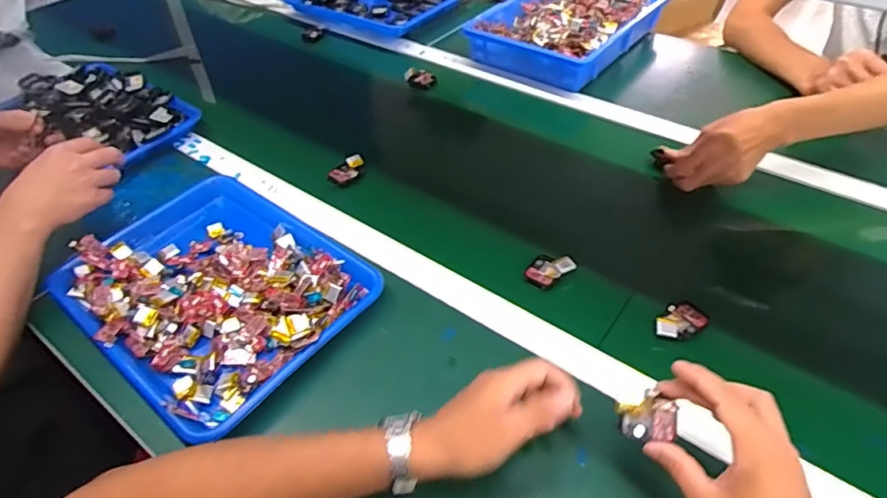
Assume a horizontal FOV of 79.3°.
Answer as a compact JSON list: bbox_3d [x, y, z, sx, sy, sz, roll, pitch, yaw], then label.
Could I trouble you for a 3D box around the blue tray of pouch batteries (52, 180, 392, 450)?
[{"bbox_3d":[-0.259,0.045,0.626,0.336,0.060,0.269,30,53,31],"label":"blue tray of pouch batteries"}]

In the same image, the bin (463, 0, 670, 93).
[{"bbox_3d":[0.234,-0.422,1.014,0.255,0.068,0.352,29,52,30],"label":"bin"}]

